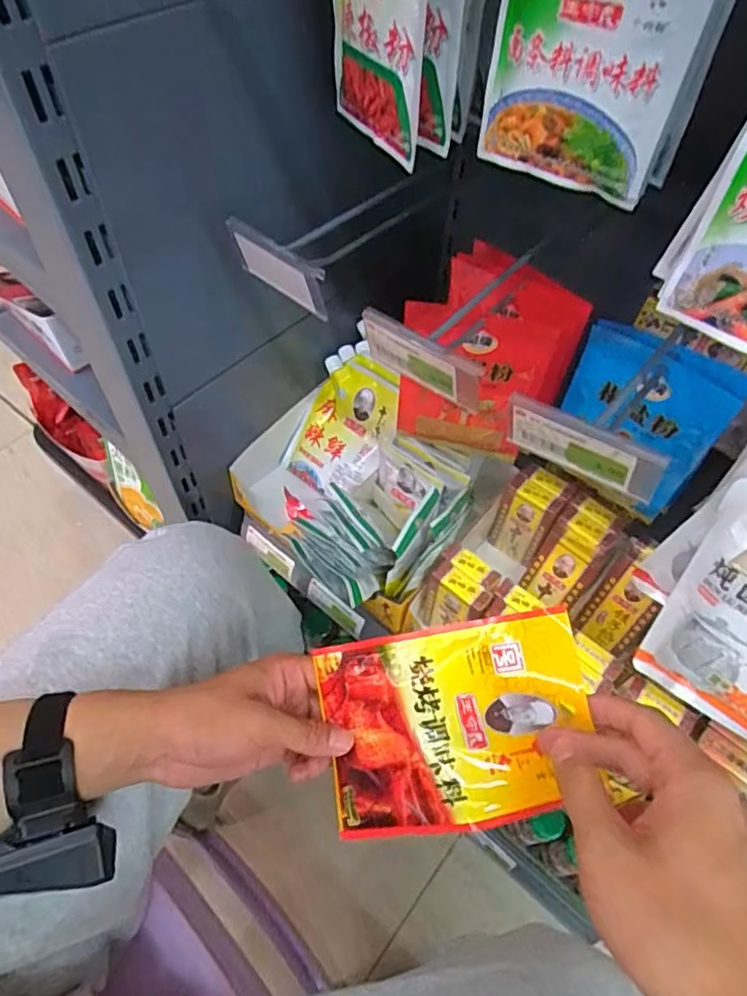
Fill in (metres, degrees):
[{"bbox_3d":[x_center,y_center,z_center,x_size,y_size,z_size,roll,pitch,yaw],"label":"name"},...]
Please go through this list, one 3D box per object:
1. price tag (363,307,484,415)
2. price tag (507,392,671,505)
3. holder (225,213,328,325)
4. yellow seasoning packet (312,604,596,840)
[{"bbox_3d":[0.034,-0.096,0.426,0.096,0.049,0.010,34,68,18],"label":"price tag"},{"bbox_3d":[0.130,-0.032,0.373,0.098,0.046,0.009,31,60,18],"label":"price tag"},{"bbox_3d":[-0.072,-0.176,0.464,0.100,0.049,0.011,37,62,21],"label":"holder"},{"bbox_3d":[0.045,0.138,0.360,0.164,0.020,0.114,-16,83,18],"label":"yellow seasoning packet"}]

